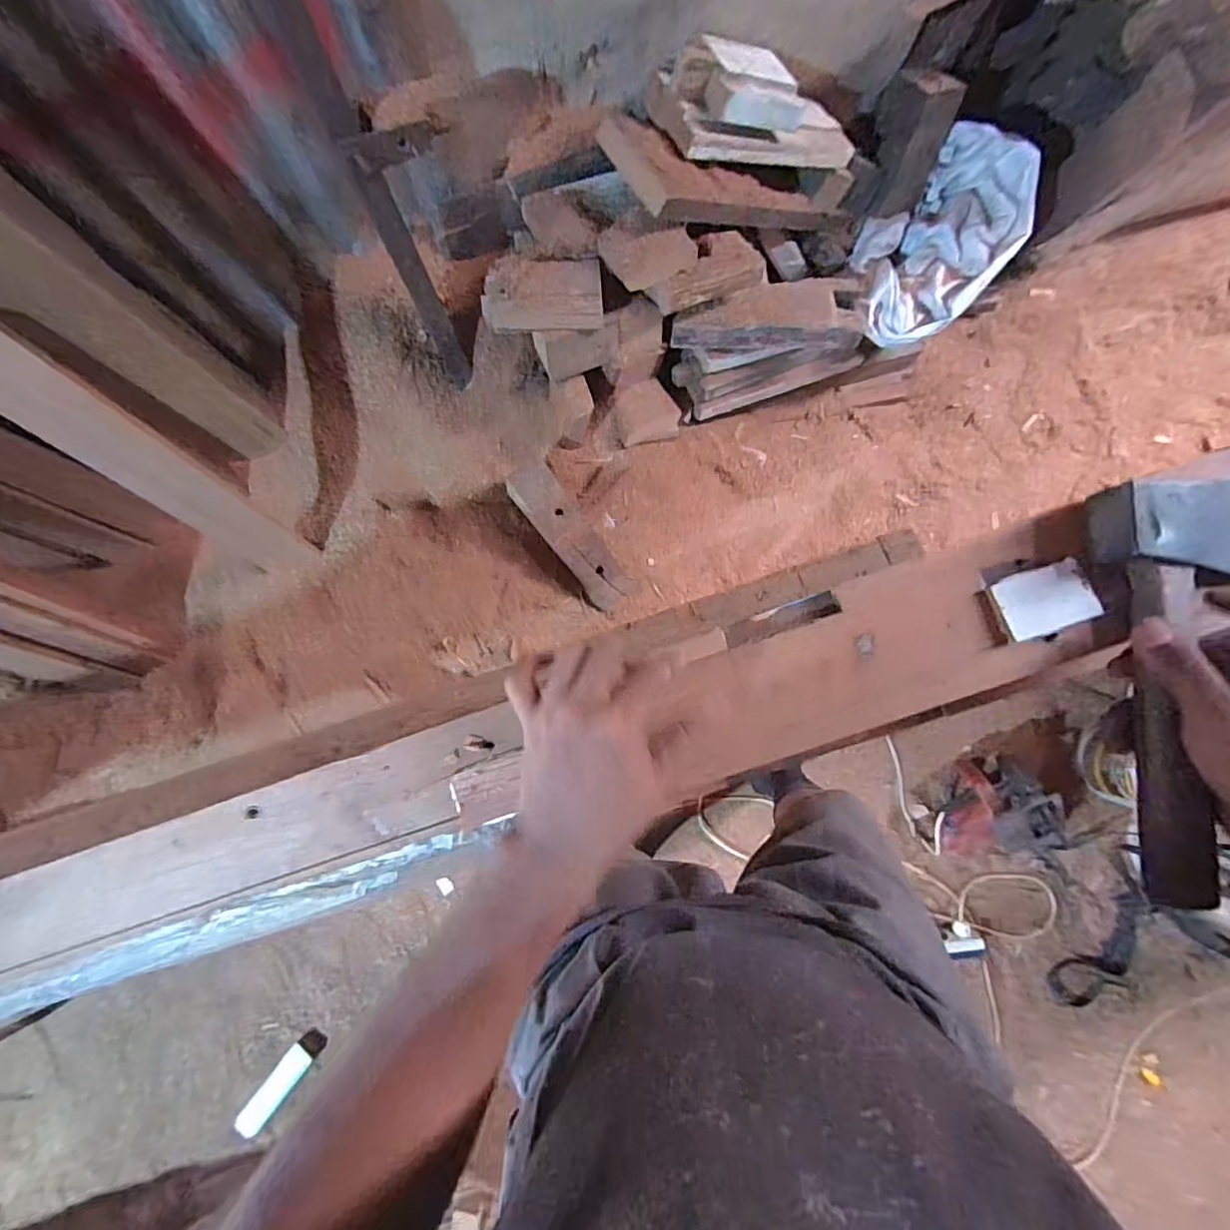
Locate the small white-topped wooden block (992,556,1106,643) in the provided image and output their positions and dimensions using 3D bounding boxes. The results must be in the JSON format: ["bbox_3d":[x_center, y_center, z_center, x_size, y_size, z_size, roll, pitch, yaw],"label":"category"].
[{"bbox_3d":[0.296,-0.010,0.388,0.061,0.009,0.043,-19,85,-1],"label":"small white-topped wooden block"}]

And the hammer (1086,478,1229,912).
[{"bbox_3d":[0.373,0.047,0.359,0.103,0.033,0.268,1,84,1],"label":"hammer"}]

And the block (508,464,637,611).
[{"bbox_3d":[-0.079,-0.142,1.068,0.087,0.047,0.319,-39,108,-3],"label":"block"}]

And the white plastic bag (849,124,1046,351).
[{"bbox_3d":[0.602,-0.702,1.069,0.256,0.158,0.333,41,87,4],"label":"white plastic bag"}]

